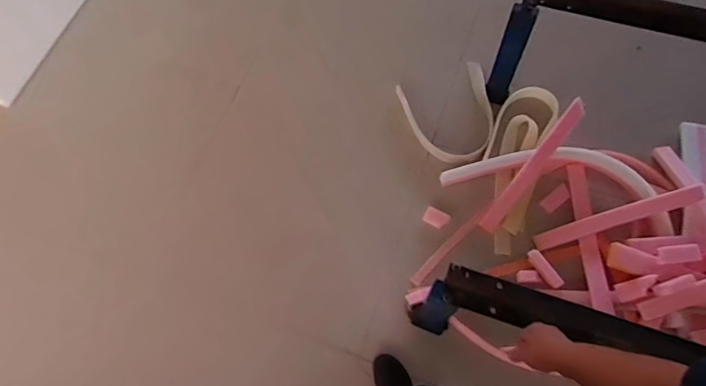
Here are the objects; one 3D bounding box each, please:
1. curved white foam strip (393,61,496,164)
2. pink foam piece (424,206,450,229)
[{"bbox_3d":[0.397,-0.299,1.830,0.361,0.074,0.410,-19,67,-7],"label":"curved white foam strip"},{"bbox_3d":[0.287,0.084,1.632,0.081,0.017,0.061,28,70,13],"label":"pink foam piece"}]

